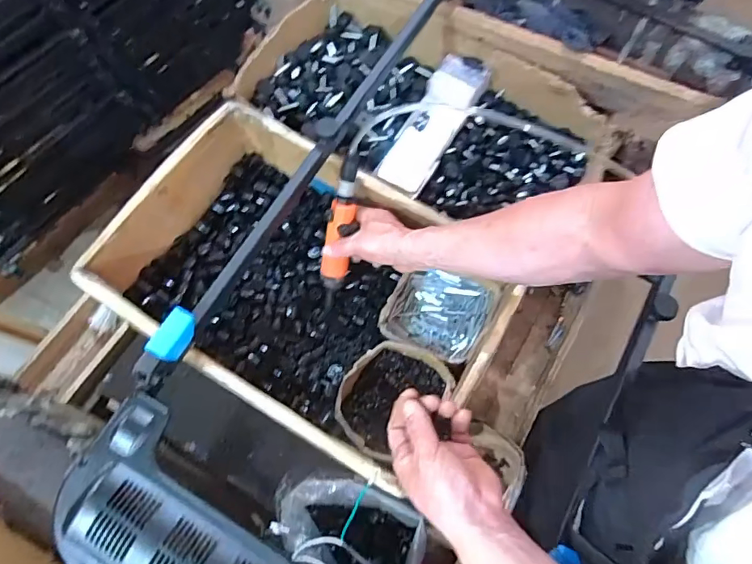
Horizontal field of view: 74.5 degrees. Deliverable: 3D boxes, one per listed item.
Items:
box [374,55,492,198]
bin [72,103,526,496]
[{"bbox_3d":[0.095,-0.269,0.841,0.089,0.041,0.268,31,86,9],"label":"box"},{"bbox_3d":[-0.091,0.011,0.727,0.527,0.170,0.355,28,72,8],"label":"bin"}]

